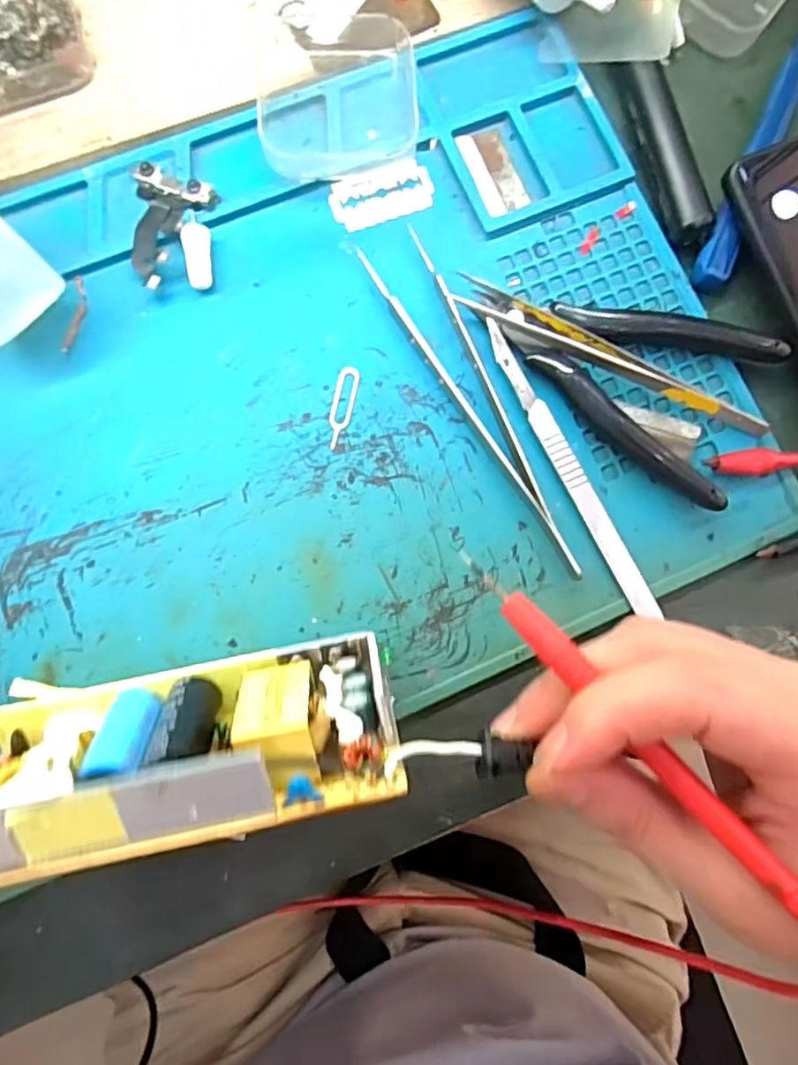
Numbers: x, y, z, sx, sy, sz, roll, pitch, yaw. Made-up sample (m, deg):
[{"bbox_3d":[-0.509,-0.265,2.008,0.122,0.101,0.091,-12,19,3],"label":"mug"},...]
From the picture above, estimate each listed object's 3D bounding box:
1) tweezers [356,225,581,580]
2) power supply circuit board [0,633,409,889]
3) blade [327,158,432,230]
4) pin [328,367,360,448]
[{"bbox_3d":[0.029,-0.049,0.238,0.024,0.009,0.148,-26,84,-6],"label":"tweezers"},{"bbox_3d":[-0.068,0.067,0.190,0.131,0.065,0.026,-13,110,-2],"label":"power supply circuit board"},{"bbox_3d":[-0.007,-0.139,0.252,0.042,0.004,0.022,-18,83,-5],"label":"blade"},{"bbox_3d":[-0.022,-0.049,0.239,0.009,0.004,0.034,12,82,-1],"label":"pin"}]

